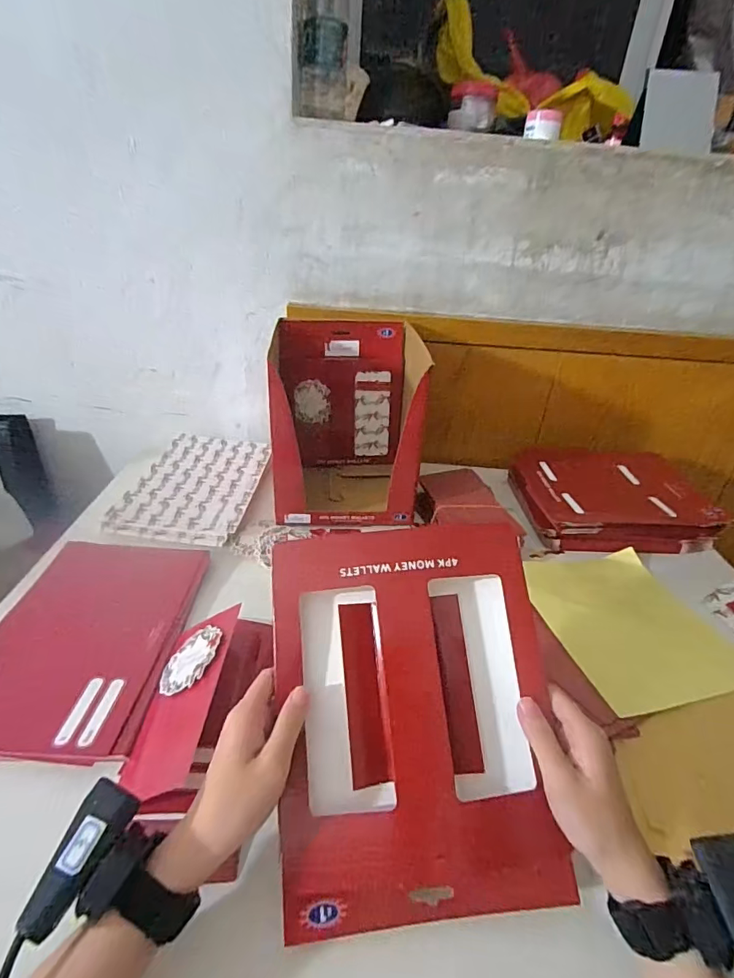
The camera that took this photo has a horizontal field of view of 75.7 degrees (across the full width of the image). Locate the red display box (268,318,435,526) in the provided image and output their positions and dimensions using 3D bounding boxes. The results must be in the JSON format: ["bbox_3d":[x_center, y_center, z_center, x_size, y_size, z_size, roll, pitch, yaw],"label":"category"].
[{"bbox_3d":[-0.030,-0.097,0.712,0.212,0.244,0.221,0,30,-7],"label":"red display box"}]

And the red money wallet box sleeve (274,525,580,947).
[{"bbox_3d":[0.033,0.159,0.342,0.190,0.021,0.255,-4,74,-3],"label":"red money wallet box sleeve"}]

